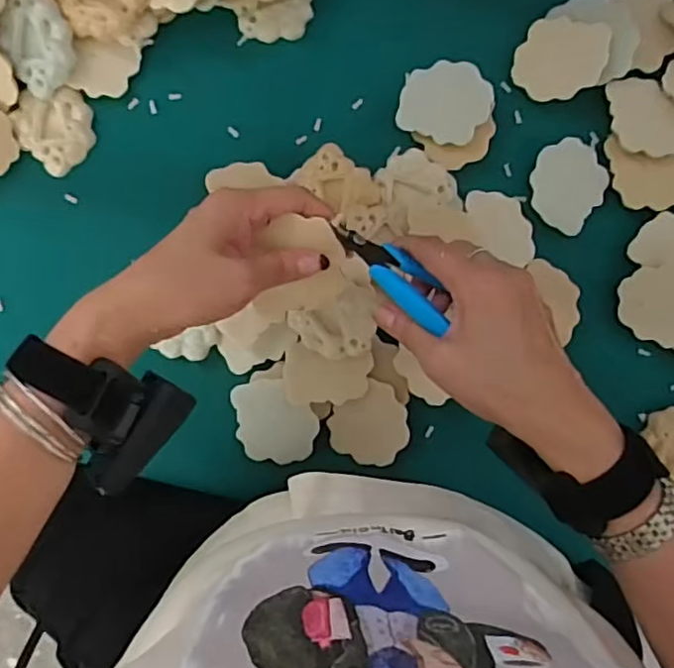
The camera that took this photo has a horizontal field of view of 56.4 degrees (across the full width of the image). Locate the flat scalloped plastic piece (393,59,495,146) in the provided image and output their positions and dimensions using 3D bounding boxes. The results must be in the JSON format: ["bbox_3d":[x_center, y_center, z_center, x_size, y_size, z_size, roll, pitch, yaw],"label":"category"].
[{"bbox_3d":[0.079,-0.168,0.455,0.061,0.004,0.055,21,99,1],"label":"flat scalloped plastic piece"}]

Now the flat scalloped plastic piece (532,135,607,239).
[{"bbox_3d":[0.172,-0.112,0.470,0.053,0.004,0.065,30,90,-3],"label":"flat scalloped plastic piece"}]

